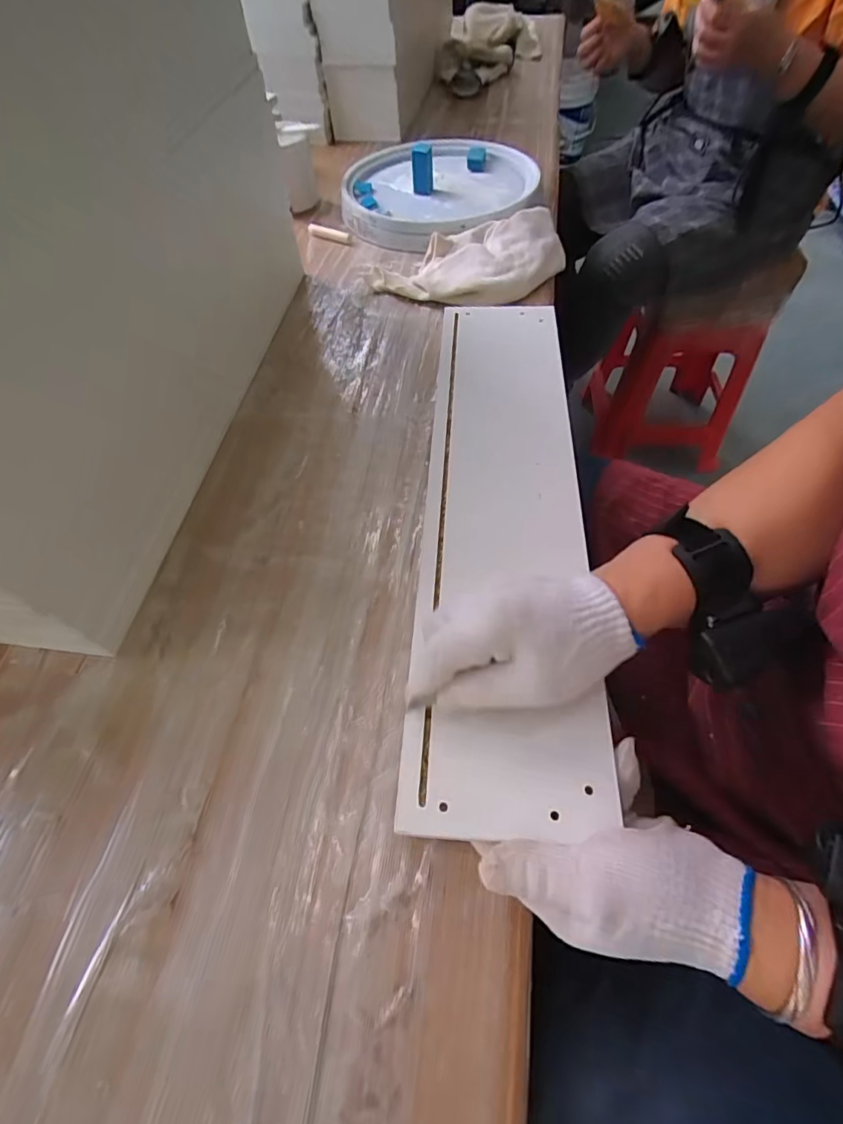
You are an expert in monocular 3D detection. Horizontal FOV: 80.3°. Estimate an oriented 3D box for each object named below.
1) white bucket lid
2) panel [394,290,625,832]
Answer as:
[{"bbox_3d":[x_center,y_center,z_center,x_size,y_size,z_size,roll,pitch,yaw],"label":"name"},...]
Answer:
[{"bbox_3d":[0.024,-0.585,0.771,0.290,0.054,0.296,-2,58,3],"label":"white bucket lid"},{"bbox_3d":[0.071,-0.074,0.445,0.129,0.017,0.564,2,55,6],"label":"panel"}]

